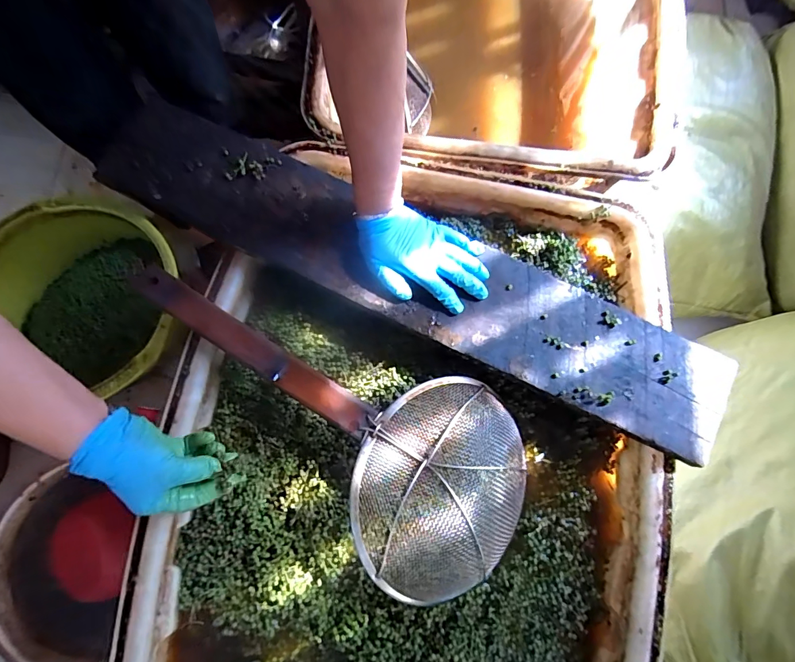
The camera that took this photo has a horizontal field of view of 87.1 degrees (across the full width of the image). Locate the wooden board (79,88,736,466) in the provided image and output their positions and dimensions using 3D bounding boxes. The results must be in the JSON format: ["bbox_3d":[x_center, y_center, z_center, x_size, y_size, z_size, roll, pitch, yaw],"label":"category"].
[{"bbox_3d":[0.008,-0.093,0.538,0.831,0.035,0.170,26,78,4],"label":"wooden board"}]

